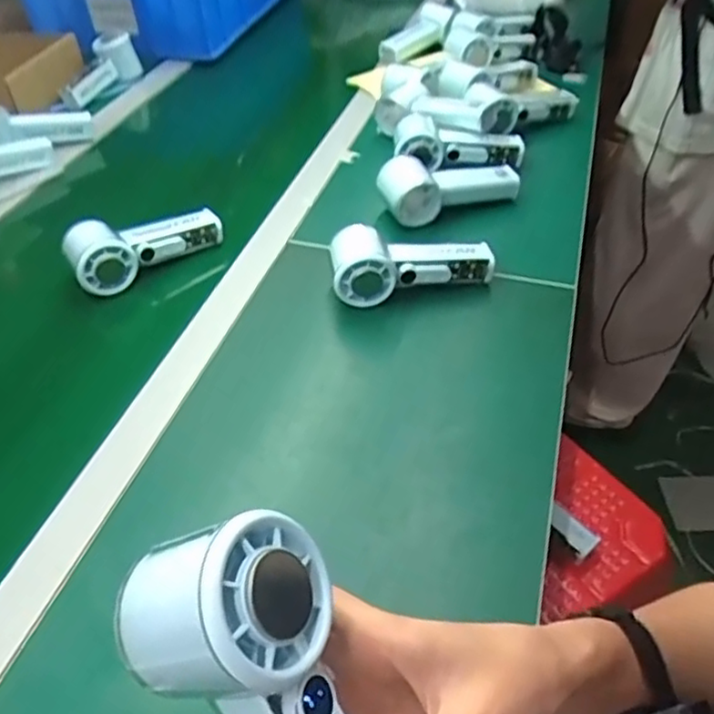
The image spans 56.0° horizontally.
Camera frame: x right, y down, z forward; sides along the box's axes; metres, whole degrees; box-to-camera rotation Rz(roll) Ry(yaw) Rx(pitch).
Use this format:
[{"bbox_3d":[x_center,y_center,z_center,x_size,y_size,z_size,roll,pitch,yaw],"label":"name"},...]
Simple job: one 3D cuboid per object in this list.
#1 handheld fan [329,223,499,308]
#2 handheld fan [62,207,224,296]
[{"bbox_3d":[0.053,-0.085,0.625,0.153,0.061,0.055,-2,44,2],"label":"handheld fan"},{"bbox_3d":[-0.219,-0.119,0.686,0.157,0.056,0.059,-33,52,-27],"label":"handheld fan"}]

